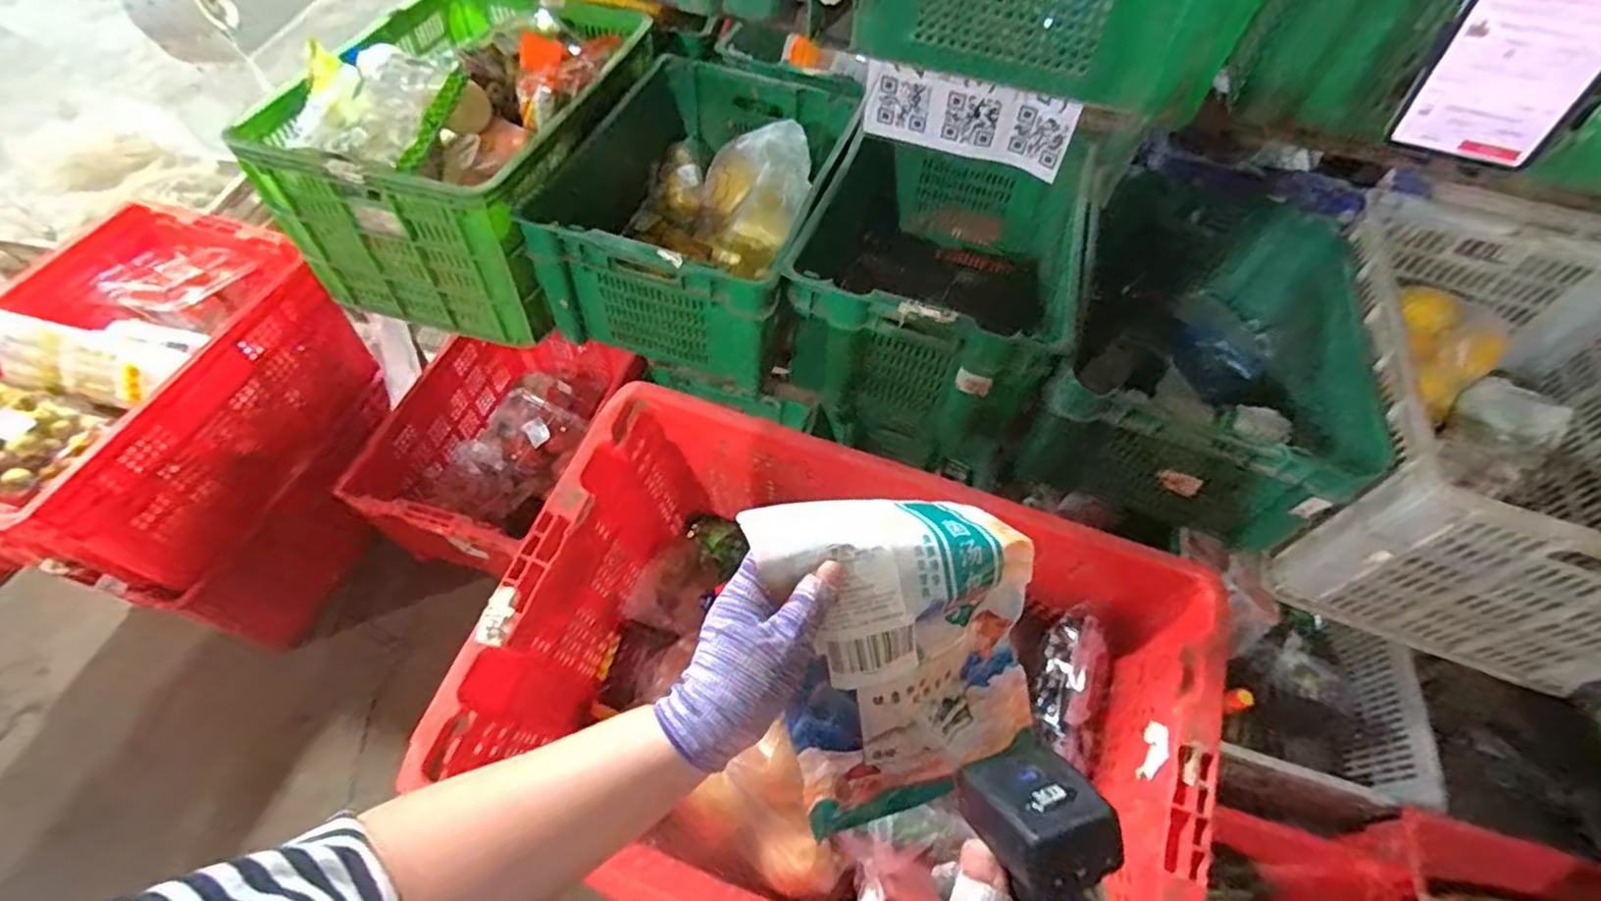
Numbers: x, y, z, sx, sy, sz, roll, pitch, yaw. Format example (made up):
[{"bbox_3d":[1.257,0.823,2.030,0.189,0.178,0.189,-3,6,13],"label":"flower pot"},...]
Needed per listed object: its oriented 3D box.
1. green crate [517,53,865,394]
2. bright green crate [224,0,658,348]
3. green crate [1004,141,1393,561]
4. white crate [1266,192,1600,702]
[{"bbox_3d":[-0.149,-0.433,1.189,0.406,0.253,0.566,17,57,9],"label":"green crate"},{"bbox_3d":[-0.544,-0.564,1.214,0.441,0.302,0.651,14,56,8],"label":"bright green crate"},{"bbox_3d":[0.607,-0.157,1.082,0.394,0.258,0.564,20,57,11],"label":"green crate"},{"bbox_3d":[0.974,-0.049,1.000,0.395,0.284,0.626,17,57,10],"label":"white crate"}]

